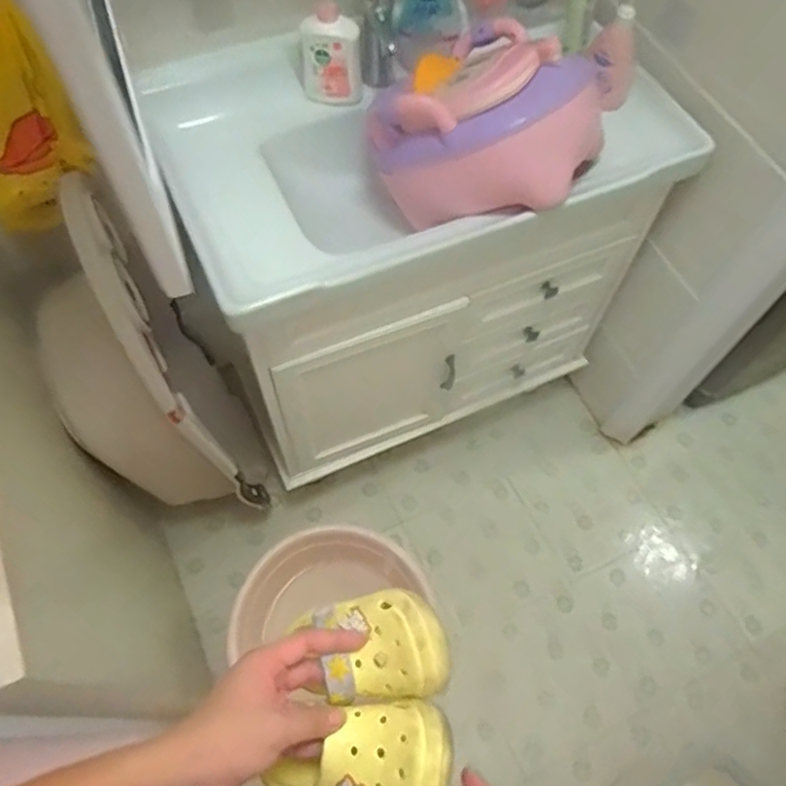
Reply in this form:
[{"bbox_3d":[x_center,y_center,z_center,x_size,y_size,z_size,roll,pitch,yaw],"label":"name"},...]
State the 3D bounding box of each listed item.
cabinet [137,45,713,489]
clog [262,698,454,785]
[{"bbox_3d":[0.033,-0.259,1.220,0.778,0.627,0.435,-22,65,-14],"label":"cabinet"},{"bbox_3d":[-0.022,0.282,0.492,0.140,0.068,0.078,-5,67,17],"label":"clog"}]

